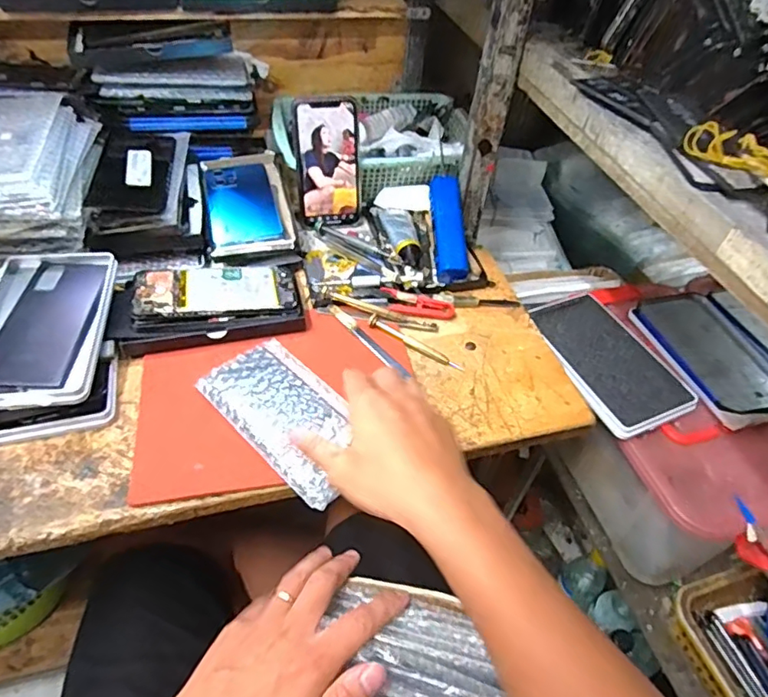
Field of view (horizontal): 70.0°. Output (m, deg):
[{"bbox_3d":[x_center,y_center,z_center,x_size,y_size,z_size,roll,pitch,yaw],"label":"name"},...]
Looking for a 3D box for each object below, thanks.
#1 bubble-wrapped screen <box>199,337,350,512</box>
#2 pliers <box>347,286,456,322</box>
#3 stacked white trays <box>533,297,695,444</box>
[{"bbox_3d":[-0.081,0.057,0.485,0.167,0.009,0.089,38,55,26],"label":"bubble-wrapped screen"},{"bbox_3d":[0.022,-0.051,0.600,0.114,0.011,0.030,7,47,1],"label":"pliers"},{"bbox_3d":[0.240,0.012,0.596,0.111,0.016,0.176,-16,51,-19],"label":"stacked white trays"}]

